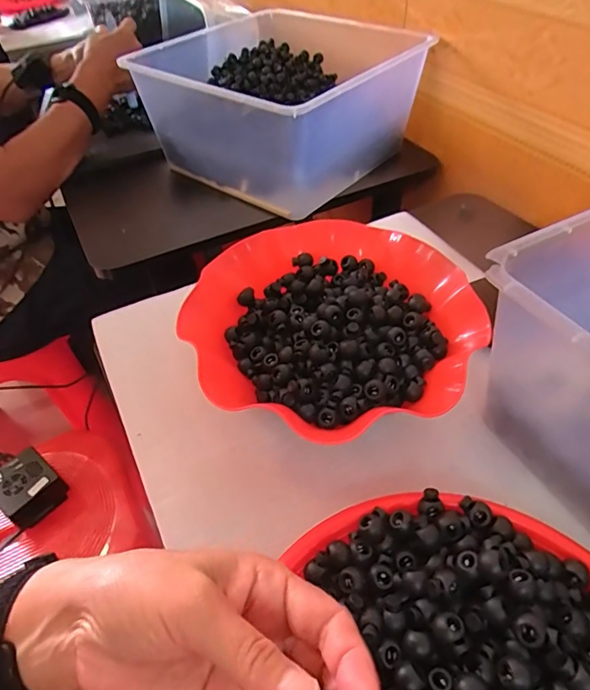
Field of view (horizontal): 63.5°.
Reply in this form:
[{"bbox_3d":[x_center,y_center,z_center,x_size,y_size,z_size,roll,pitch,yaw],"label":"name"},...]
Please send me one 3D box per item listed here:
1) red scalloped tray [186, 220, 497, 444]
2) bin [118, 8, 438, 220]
[{"bbox_3d":[0.032,-0.020,0.393,0.226,0.047,0.211,20,52,21],"label":"red scalloped tray"},{"bbox_3d":[-0.019,-0.338,0.663,0.321,0.139,0.313,31,57,28],"label":"bin"}]

